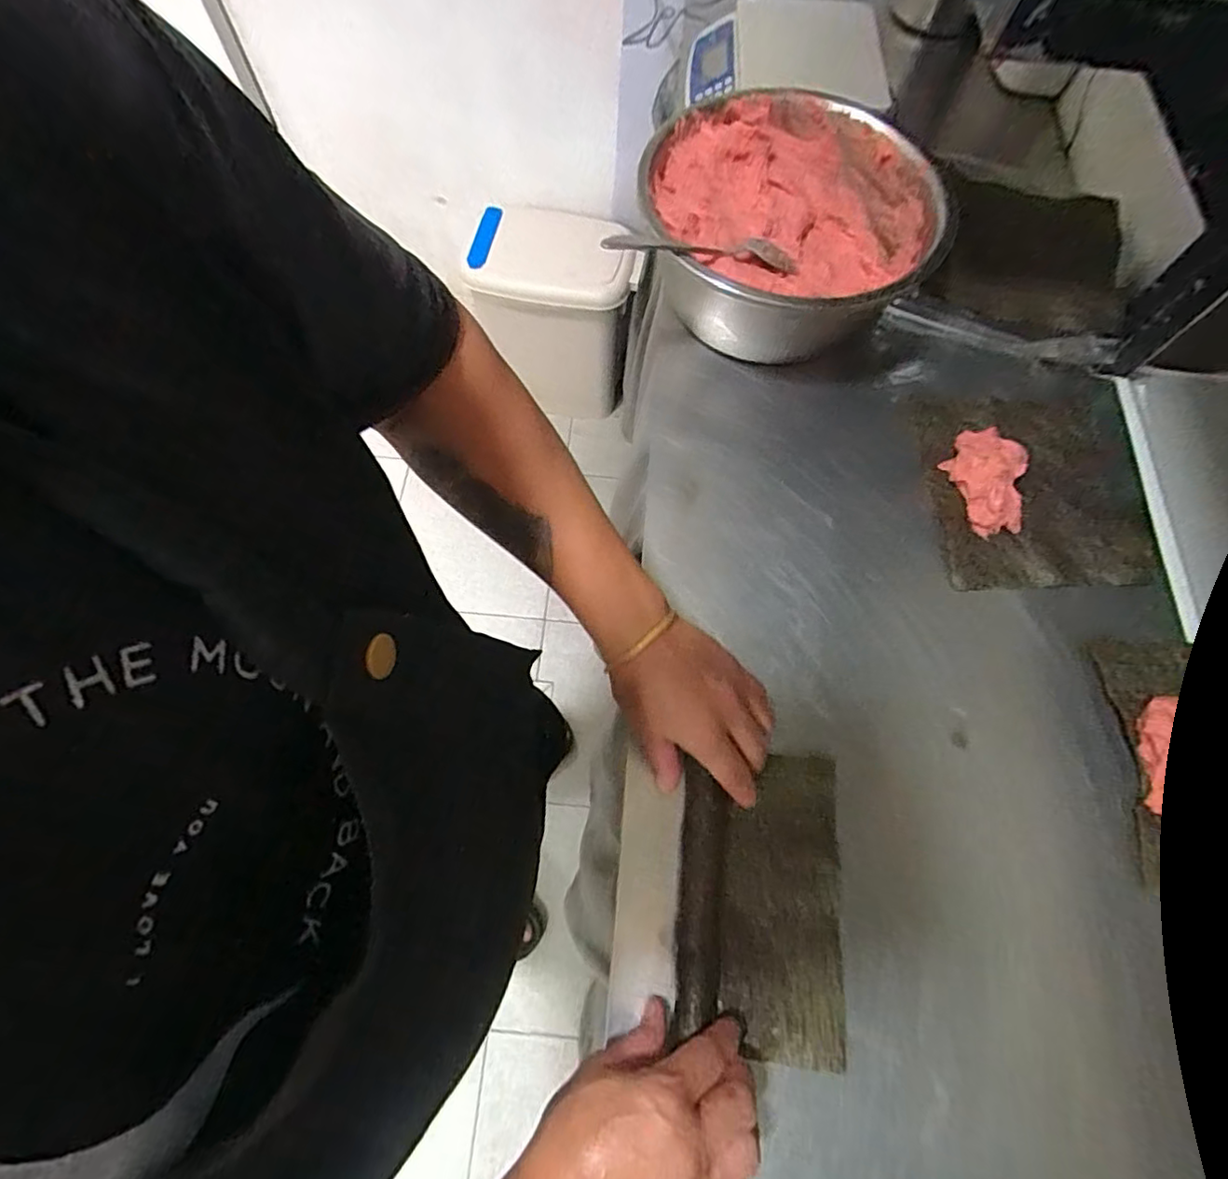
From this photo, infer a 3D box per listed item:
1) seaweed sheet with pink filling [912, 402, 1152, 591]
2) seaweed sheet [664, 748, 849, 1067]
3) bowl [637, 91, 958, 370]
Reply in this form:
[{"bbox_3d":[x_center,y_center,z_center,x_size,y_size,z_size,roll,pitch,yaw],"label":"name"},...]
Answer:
[{"bbox_3d":[0.408,-0.103,0.566,0.207,0.035,0.201,-2,68,-2],"label":"seaweed sheet with pink filling"},{"bbox_3d":[0.107,0.222,0.431,0.120,0.031,0.197,6,68,1],"label":"seaweed sheet"},{"bbox_3d":[0.169,-0.346,0.607,0.268,0.128,0.272,0,68,-1],"label":"bowl"}]

